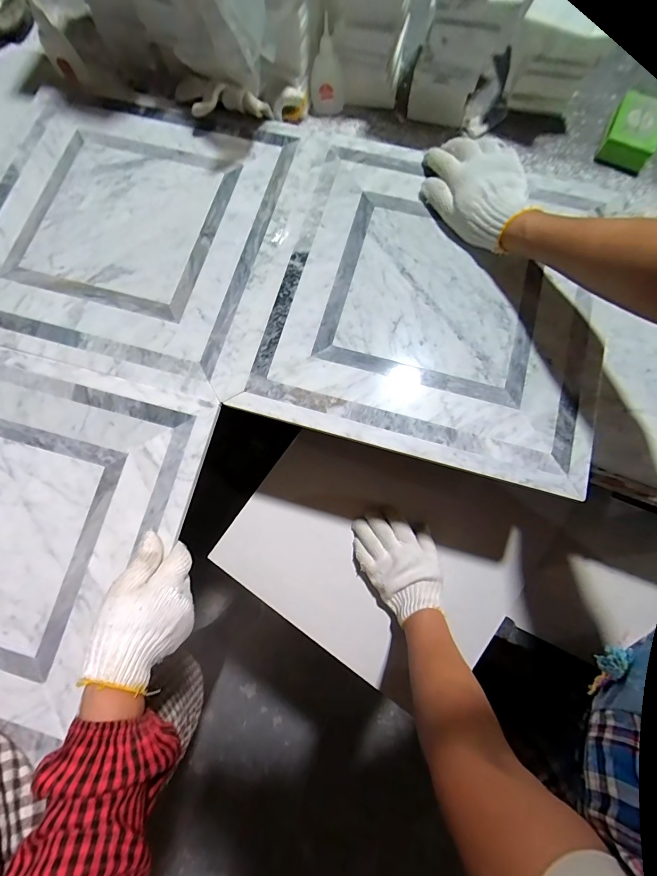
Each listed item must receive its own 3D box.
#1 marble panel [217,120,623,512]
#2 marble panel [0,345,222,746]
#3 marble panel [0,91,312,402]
[{"bbox_3d":[0.133,-0.200,0.459,0.411,0.018,0.429,15,73,3],"label":"marble panel"},{"bbox_3d":[-0.354,0.090,0.397,0.383,0.012,0.368,14,81,4],"label":"marble panel"},{"bbox_3d":[-0.264,-0.279,0.471,0.386,0.009,0.400,12,76,5],"label":"marble panel"}]

